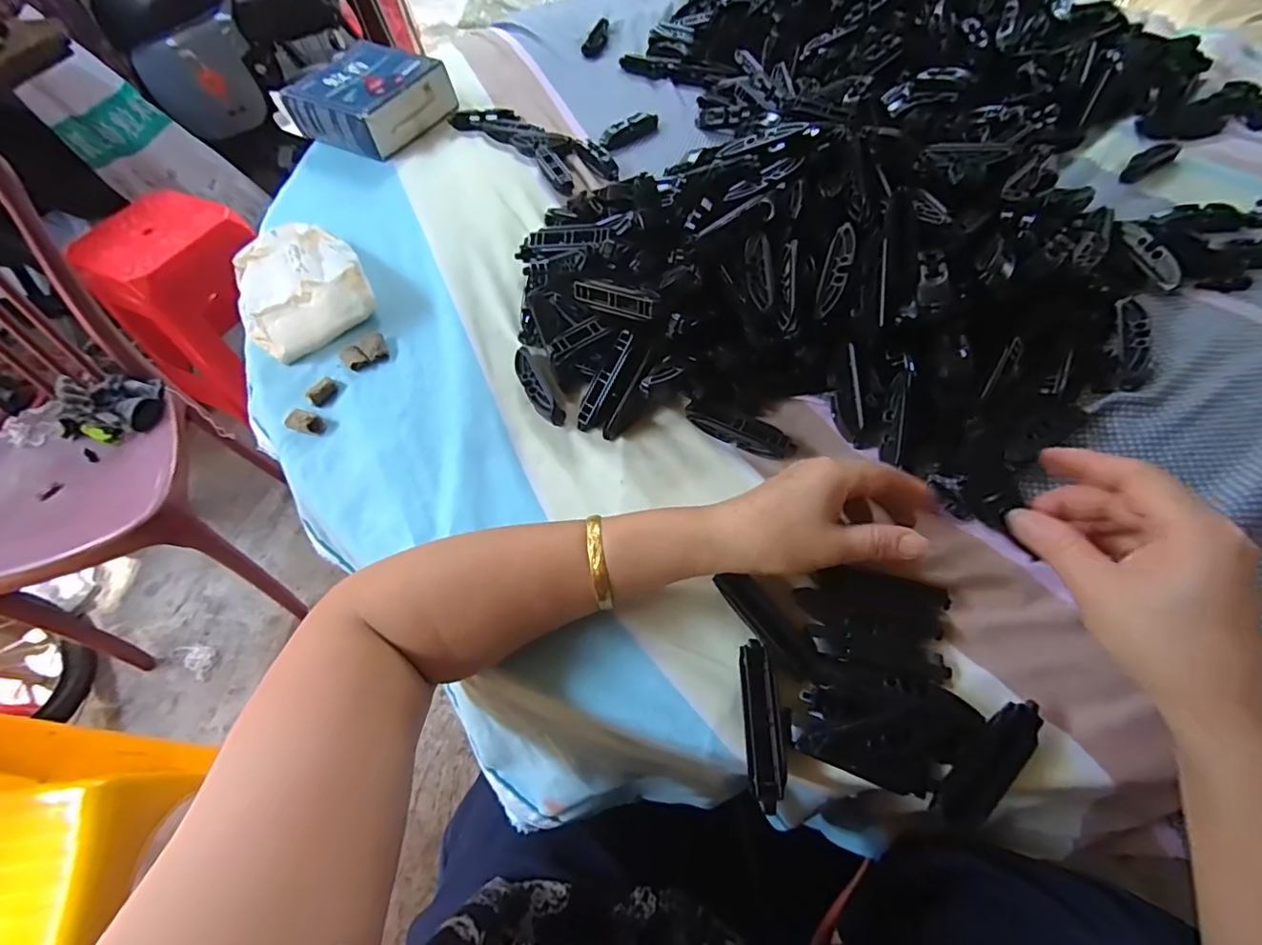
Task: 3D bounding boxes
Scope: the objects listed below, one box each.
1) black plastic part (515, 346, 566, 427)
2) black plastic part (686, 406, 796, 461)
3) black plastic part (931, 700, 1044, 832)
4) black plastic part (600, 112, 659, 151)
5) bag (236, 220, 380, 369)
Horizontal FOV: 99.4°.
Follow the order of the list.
[{"bbox_3d":[-0.073,-0.068,0.415,0.019,0.011,0.080,-25,61,-10],"label":"black plastic part"},{"bbox_3d":[0.079,-0.030,0.384,0.077,0.018,0.019,28,66,19],"label":"black plastic part"},{"bbox_3d":[0.181,0.145,0.269,0.072,0.012,0.021,-41,65,-18],"label":"black plastic part"},{"bbox_3d":[-0.001,-0.391,0.611,0.075,0.018,0.017,-32,62,-14],"label":"black plastic part"},{"bbox_3d":[-0.301,-0.178,0.482,0.105,0.041,0.146,-29,62,-12],"label":"bag"}]

